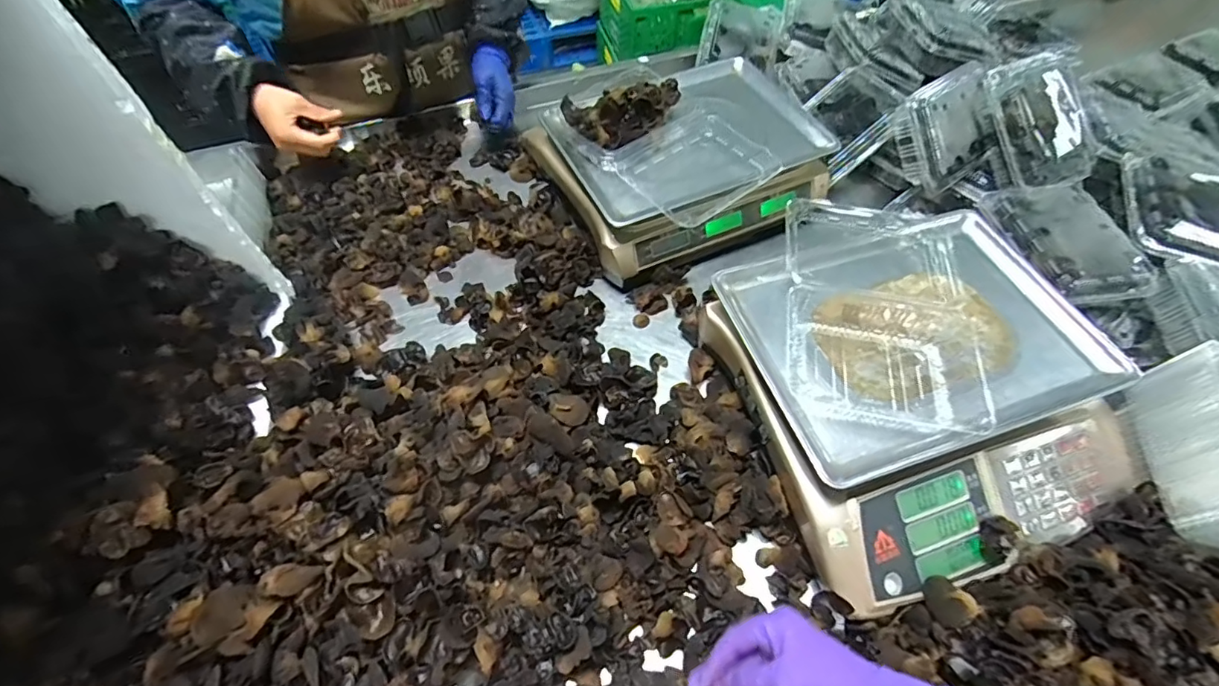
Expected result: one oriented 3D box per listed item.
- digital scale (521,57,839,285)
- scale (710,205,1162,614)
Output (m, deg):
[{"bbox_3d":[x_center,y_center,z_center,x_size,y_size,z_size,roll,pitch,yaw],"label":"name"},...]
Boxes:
[{"bbox_3d":[0.099,-0.269,0.764,0.343,0.110,0.318,-25,60,-16],"label":"digital scale"},{"bbox_3d":[0.321,0.039,0.554,0.349,0.097,0.337,-14,58,-10],"label":"scale"}]

